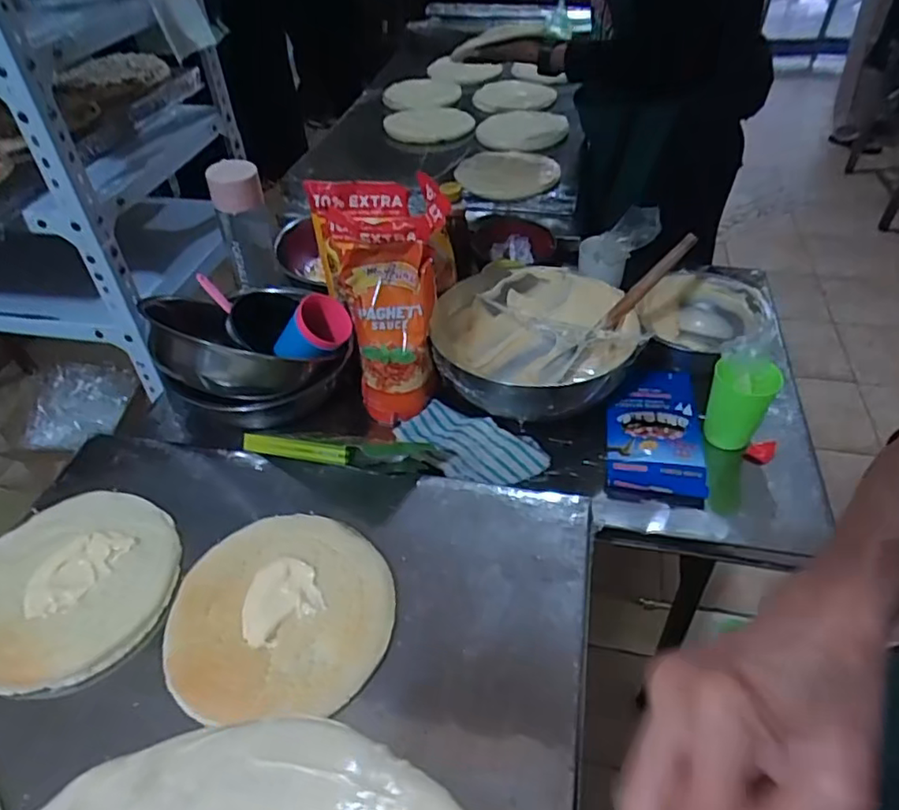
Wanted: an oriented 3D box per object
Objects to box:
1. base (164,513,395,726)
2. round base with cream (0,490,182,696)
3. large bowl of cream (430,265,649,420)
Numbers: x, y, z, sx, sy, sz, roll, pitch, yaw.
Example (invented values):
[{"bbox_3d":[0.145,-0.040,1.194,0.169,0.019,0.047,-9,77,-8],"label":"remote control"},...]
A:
[{"bbox_3d":[-0.151,0.185,0.562,0.190,0.027,0.181,-1,45,1],"label":"base"},{"bbox_3d":[-0.362,0.170,0.593,0.186,0.029,0.186,-1,45,1],"label":"round base with cream"},{"bbox_3d":[0.109,-0.079,0.841,0.253,0.104,0.272,-1,45,1],"label":"large bowl of cream"}]

